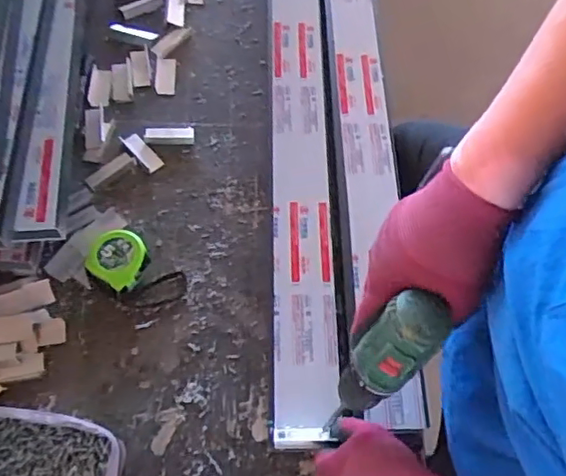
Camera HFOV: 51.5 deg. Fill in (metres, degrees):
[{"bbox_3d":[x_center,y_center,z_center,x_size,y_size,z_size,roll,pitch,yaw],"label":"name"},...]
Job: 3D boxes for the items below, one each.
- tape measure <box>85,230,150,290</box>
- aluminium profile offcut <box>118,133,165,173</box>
[{"bbox_3d":[-0.195,0.026,0.707,0.067,0.035,0.065,32,67,12],"label":"tape measure"},{"bbox_3d":[-0.192,-0.119,0.799,0.024,0.009,0.070,-39,72,-19],"label":"aluminium profile offcut"}]

